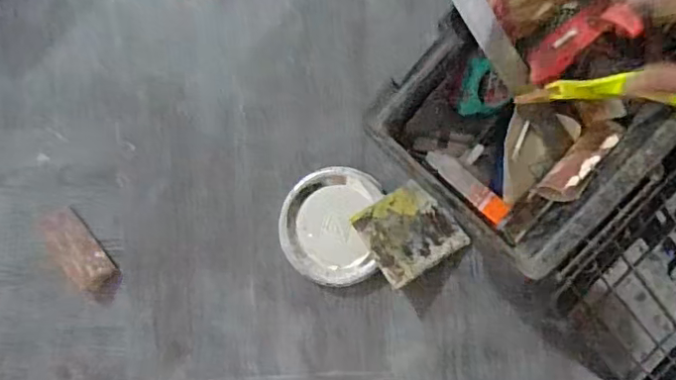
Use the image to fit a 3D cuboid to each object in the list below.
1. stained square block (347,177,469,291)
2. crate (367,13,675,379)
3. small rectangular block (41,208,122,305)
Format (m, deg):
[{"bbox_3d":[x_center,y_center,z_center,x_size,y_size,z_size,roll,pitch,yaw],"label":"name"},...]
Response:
[{"bbox_3d":[0.076,0.044,0.595,0.096,0.007,0.089,-33,82,-14],"label":"stained square block"},{"bbox_3d":[0.293,-0.060,0.520,0.399,0.148,0.383,-45,82,3],"label":"crate"},{"bbox_3d":[-0.301,0.076,0.655,0.051,0.021,0.124,-42,82,3],"label":"small rectangular block"}]

